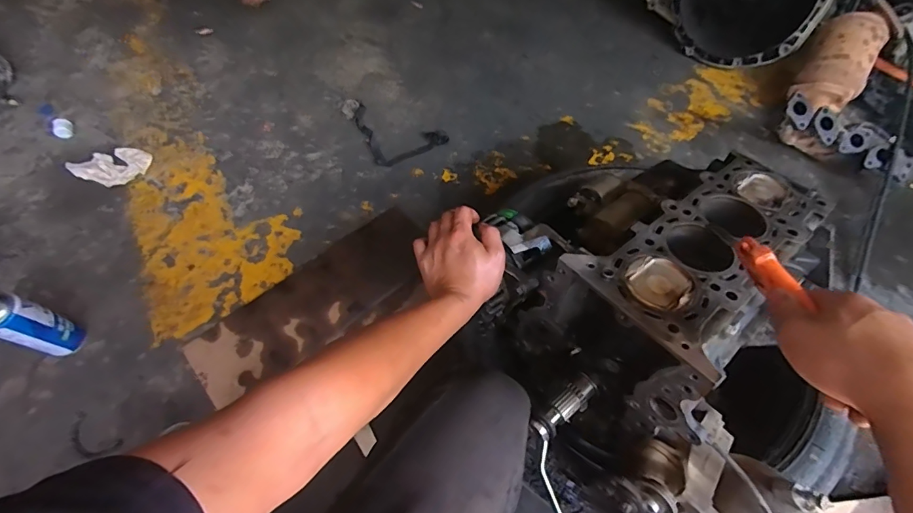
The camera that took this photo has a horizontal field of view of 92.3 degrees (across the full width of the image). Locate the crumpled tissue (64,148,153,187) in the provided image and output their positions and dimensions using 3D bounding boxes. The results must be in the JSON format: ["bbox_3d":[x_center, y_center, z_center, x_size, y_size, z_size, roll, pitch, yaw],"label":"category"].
[{"bbox_3d":[-0.757,-0.197,0.968,0.145,0.033,0.102,-41,72,-19],"label":"crumpled tissue"}]

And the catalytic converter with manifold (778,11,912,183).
[{"bbox_3d":[0.931,-0.354,1.012,0.301,0.162,0.367,32,67,13],"label":"catalytic converter with manifold"}]

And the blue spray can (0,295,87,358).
[{"bbox_3d":[-0.706,0.115,0.724,0.055,0.189,0.063,8,64,2],"label":"blue spray can"}]

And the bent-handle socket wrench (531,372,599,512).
[{"bbox_3d":[0.147,0.309,0.563,0.089,0.059,0.294,-3,79,-3],"label":"bent-handle socket wrench"}]

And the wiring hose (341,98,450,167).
[{"bbox_3d":[-0.148,-0.314,1.033,0.172,0.023,0.225,-28,68,-14],"label":"wiring hose"}]

